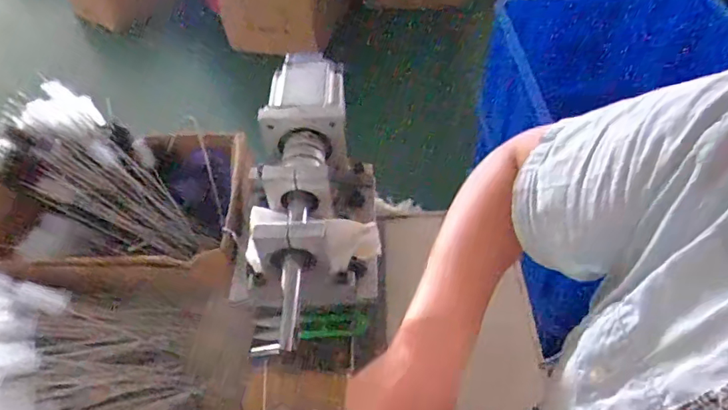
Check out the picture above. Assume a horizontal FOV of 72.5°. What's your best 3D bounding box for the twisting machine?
[{"bbox_3d":[-0.060,-0.019,0.532,0.142,0.142,0.279,-3,50,0],"label":"twisting machine"}]

